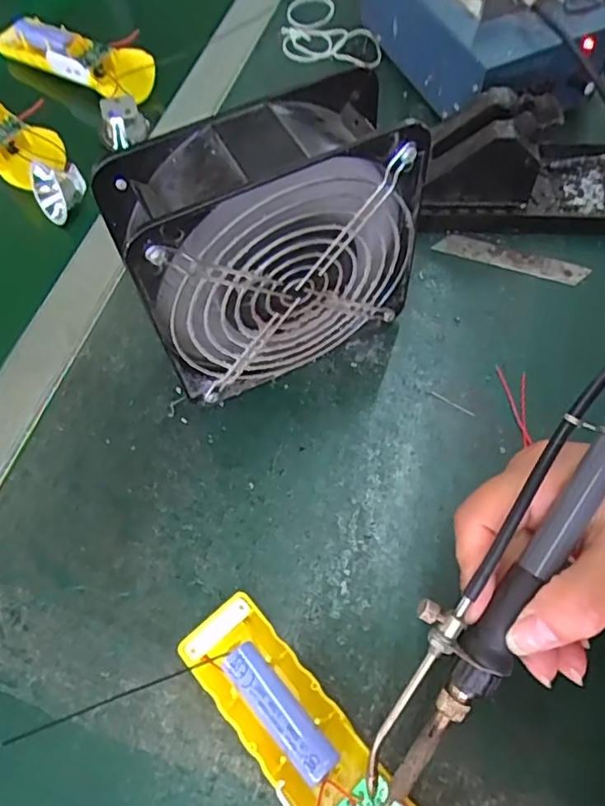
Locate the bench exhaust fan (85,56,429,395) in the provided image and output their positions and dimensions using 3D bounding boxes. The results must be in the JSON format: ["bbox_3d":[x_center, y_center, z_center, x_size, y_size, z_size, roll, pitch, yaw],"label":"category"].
[{"bbox_3d":[-0.015,-0.075,0.327,0.148,0.152,0.063,-26,64,-10],"label":"bench exhaust fan"}]

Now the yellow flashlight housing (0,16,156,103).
[{"bbox_3d":[-0.201,-0.304,0.527,0.163,0.038,0.049,32,67,18],"label":"yellow flashlight housing"}]

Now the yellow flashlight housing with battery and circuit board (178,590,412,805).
[{"bbox_3d":[0.006,0.154,0.264,0.045,0.021,0.157,-42,63,-19],"label":"yellow flashlight housing with battery and circuit board"}]

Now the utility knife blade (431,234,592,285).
[{"bbox_3d":[0.144,-0.100,0.418,0.100,0.006,0.016,17,65,12],"label":"utility knife blade"}]

